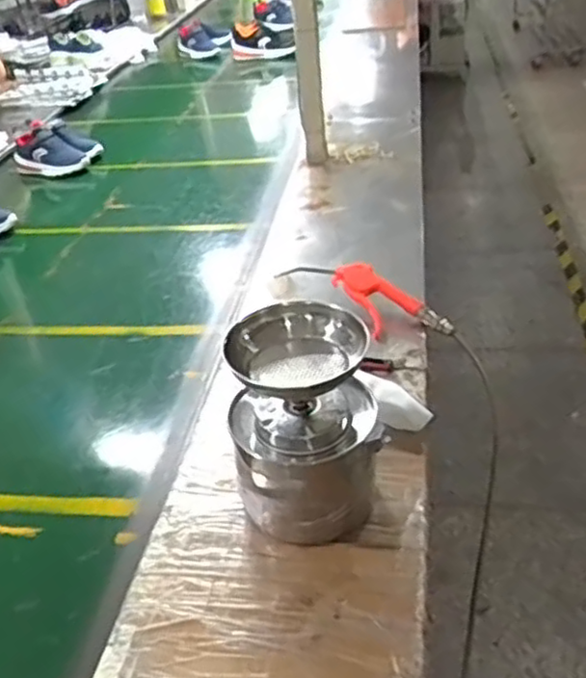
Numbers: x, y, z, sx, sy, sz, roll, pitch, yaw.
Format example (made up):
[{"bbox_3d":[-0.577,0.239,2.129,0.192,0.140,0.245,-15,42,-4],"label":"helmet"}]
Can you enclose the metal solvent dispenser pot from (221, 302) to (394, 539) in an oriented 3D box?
[{"bbox_3d":[0.012,0.081,0.659,0.134,0.214,0.115,-7,34,-1],"label":"metal solvent dispenser pot"}]

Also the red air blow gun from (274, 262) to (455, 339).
[{"bbox_3d":[0.107,-0.068,1.013,0.095,0.057,0.248,-28,39,-28],"label":"red air blow gun"}]

